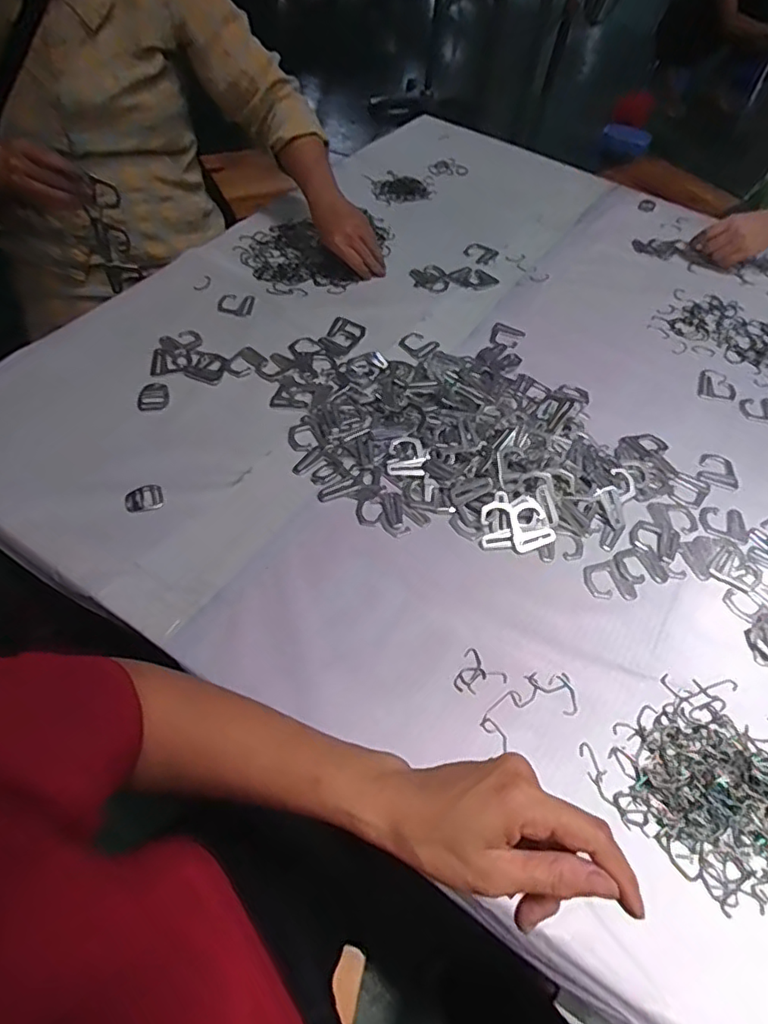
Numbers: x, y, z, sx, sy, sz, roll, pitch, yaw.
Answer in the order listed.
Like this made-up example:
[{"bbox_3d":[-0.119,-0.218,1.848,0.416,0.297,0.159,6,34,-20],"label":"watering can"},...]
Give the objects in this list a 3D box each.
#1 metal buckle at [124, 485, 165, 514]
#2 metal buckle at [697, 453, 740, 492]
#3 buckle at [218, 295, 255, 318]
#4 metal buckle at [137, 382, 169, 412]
[{"bbox_3d":[-0.258,-0.015,0.631,0.038,0.004,0.029,-16,57,-16],"label":"metal buckle"},{"bbox_3d":[0.415,-0.052,0.727,0.048,0.004,0.053,22,55,10],"label":"metal buckle"},{"bbox_3d":[-0.213,-0.298,0.845,0.049,0.006,0.049,6,53,-1],"label":"buckle"},{"bbox_3d":[-0.283,-0.142,0.719,0.036,0.008,0.042,-12,56,-14],"label":"metal buckle"}]

